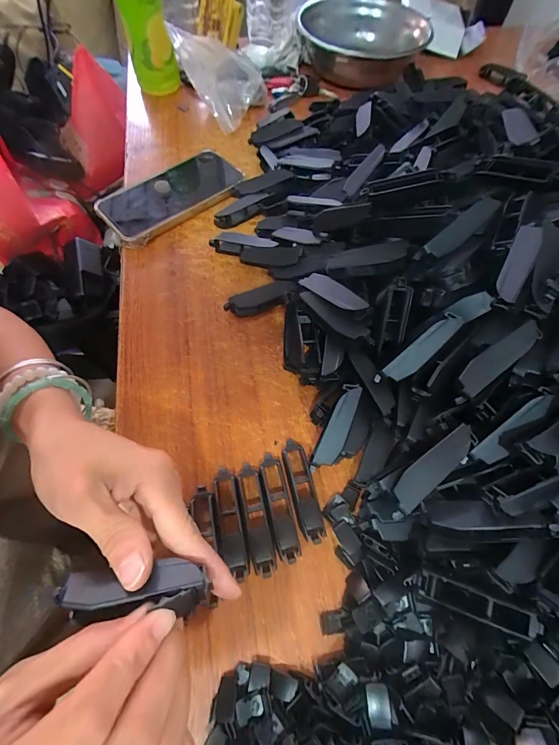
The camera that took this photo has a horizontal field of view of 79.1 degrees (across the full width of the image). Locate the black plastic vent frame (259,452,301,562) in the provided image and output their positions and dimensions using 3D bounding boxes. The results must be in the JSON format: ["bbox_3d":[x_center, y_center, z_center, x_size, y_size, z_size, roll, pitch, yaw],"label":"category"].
[{"bbox_3d":[-0.001,0.098,0.251,0.018,0.016,0.076,-12,64,-8],"label":"black plastic vent frame"}]

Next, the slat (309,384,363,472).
[{"bbox_3d":[0.045,0.044,0.263,0.019,0.005,0.073,25,88,10],"label":"slat"}]

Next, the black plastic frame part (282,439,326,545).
[{"bbox_3d":[0.017,0.087,0.257,0.017,0.016,0.076,-11,64,-8],"label":"black plastic frame part"}]

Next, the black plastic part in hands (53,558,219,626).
[{"bbox_3d":[-0.067,0.101,0.157,0.072,0.012,0.021,-2,63,-2],"label":"black plastic part in hands"}]

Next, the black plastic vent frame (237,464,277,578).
[{"bbox_3d":[-0.018,0.106,0.248,0.017,0.014,0.076,-10,64,-7],"label":"black plastic vent frame"}]

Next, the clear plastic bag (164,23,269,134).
[{"bbox_3d":[-0.077,-0.401,0.454,0.113,0.069,0.132,-14,64,-9],"label":"clear plastic bag"}]

